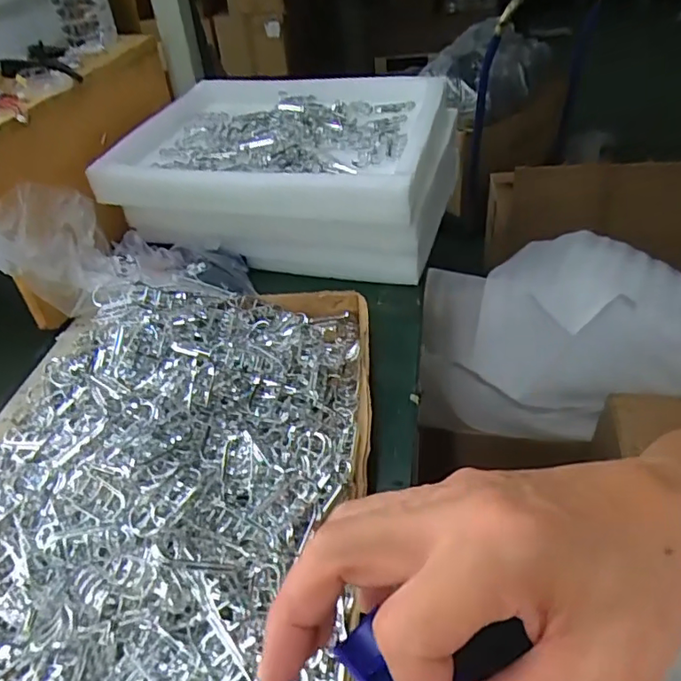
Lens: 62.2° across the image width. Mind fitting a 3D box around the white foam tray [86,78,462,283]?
[{"bbox_3d":[-0.056,-0.205,0.702,0.355,0.137,0.287,4,41,10],"label":"white foam tray"}]

